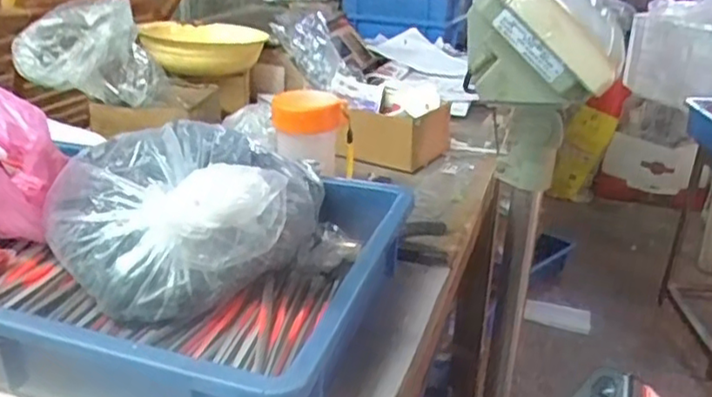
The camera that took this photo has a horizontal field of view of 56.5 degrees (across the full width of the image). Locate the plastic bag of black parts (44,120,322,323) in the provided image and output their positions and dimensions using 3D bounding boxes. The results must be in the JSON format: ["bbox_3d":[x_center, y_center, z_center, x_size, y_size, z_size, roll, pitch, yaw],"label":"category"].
[{"bbox_3d":[-0.131,-0.004,0.507,0.184,0.094,0.197,6,25,8],"label":"plastic bag of black parts"}]

